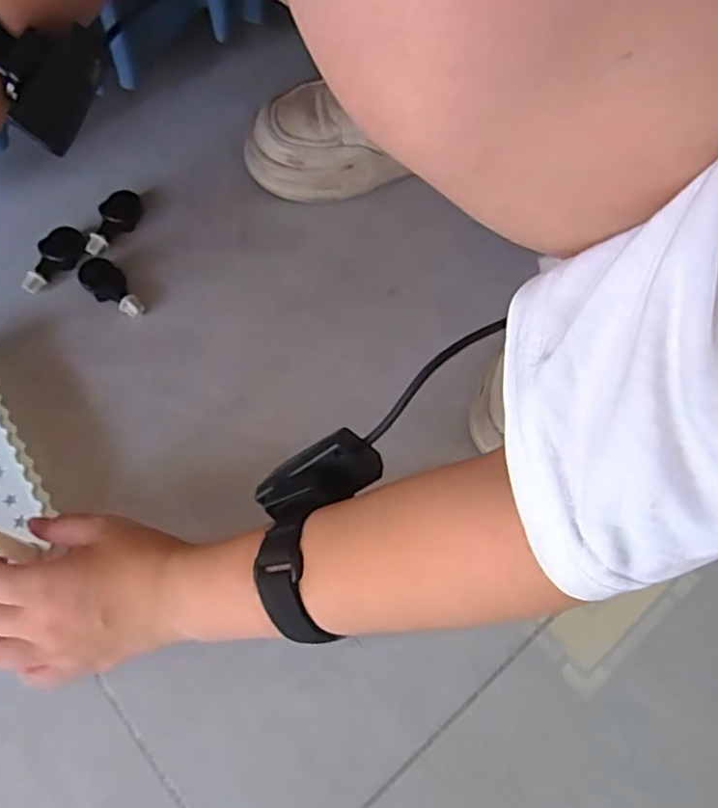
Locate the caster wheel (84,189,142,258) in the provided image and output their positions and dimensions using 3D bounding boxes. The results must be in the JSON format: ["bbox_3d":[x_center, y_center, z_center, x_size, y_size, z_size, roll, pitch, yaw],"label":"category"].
[{"bbox_3d":[-0.209,-0.151,0.529,0.027,0.023,0.064,30,69,12],"label":"caster wheel"}]

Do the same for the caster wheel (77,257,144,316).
[{"bbox_3d":[-0.197,-0.092,0.501,0.061,0.015,0.028,41,71,16],"label":"caster wheel"}]

